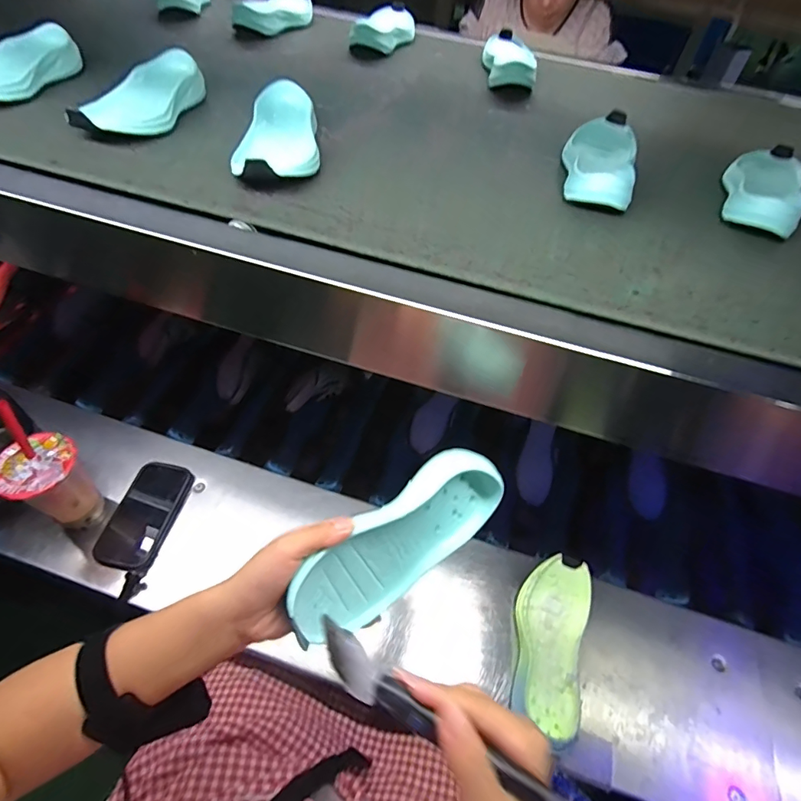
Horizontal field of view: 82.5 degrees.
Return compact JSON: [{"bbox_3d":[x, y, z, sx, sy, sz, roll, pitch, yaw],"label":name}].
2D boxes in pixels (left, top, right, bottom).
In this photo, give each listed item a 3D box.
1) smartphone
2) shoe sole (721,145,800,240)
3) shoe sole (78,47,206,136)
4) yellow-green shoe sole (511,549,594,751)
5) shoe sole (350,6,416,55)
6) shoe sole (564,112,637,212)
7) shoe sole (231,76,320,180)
[{"bbox_3d":[-0.373,0.166,0.668,0.082,0.015,0.156,11,53,4],"label":"smartphone"},{"bbox_3d":[0.433,-0.258,0.544,0.080,0.036,0.188,28,61,17],"label":"shoe sole"},{"bbox_3d":[-0.300,-0.354,0.536,0.075,0.045,0.181,9,57,5],"label":"shoe sole"},{"bbox_3d":[0.192,0.310,0.601,0.093,0.046,0.202,18,58,11],"label":"yellow-green shoe sole"},{"bbox_3d":[-0.022,-0.656,0.803,0.085,0.038,0.188,11,57,7],"label":"shoe sole"},{"bbox_3d":[0.237,-0.288,0.545,0.079,0.035,0.188,17,58,10],"label":"shoe sole"},{"bbox_3d":[-0.133,-0.291,0.502,0.082,0.042,0.181,-4,57,-3],"label":"shoe sole"}]

